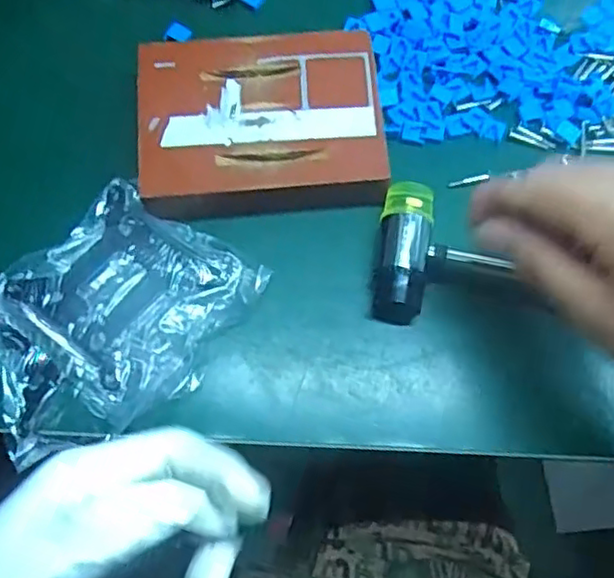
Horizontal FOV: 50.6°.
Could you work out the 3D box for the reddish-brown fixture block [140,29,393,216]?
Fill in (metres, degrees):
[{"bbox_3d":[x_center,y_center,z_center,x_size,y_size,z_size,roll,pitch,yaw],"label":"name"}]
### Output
[{"bbox_3d":[-0.026,-0.095,0.377,0.137,0.025,0.105,-5,74,-1],"label":"reddish-brown fixture block"}]

